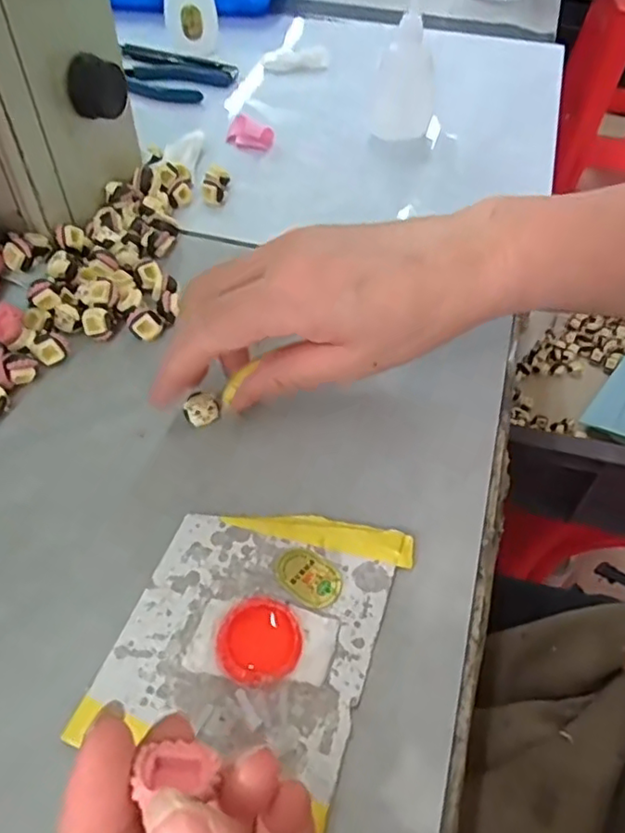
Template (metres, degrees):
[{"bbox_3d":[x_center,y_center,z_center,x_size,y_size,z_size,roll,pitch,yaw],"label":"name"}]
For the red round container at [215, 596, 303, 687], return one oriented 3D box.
[{"bbox_3d":[-0.019,0.081,0.222,0.030,0.006,0.030,1,50,-2],"label":"red round container"}]

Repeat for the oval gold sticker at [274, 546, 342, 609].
[{"bbox_3d":[-0.002,0.063,0.241,0.028,0.004,0.020,34,57,22],"label":"oval gold sticker"}]

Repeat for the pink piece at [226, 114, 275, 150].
[{"bbox_3d":[-0.048,-0.213,0.463,0.039,0.014,0.021,21,53,14],"label":"pink piece"}]

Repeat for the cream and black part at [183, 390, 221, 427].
[{"bbox_3d":[-0.053,-0.005,0.287,0.015,0.010,0.016,2,51,-3],"label":"cream and black part"}]

